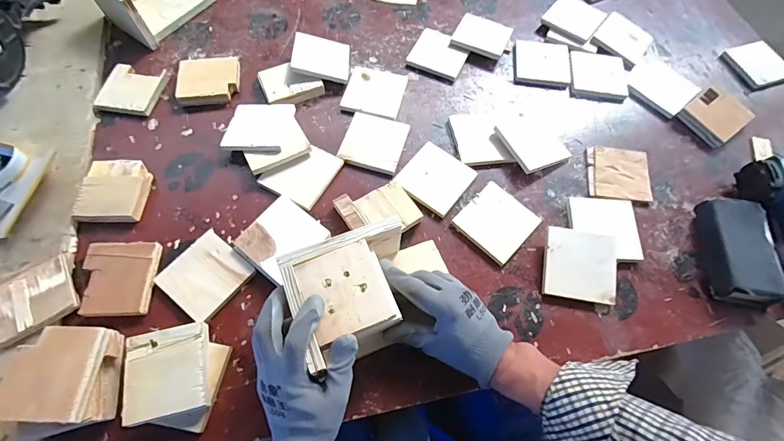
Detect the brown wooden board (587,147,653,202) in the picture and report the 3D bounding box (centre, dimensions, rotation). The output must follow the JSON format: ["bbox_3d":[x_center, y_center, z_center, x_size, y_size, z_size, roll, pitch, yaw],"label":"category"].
[{"bbox_3d":[0.343,-0.071,0.605,0.089,0.009,0.089,7,65,0],"label":"brown wooden board"}]

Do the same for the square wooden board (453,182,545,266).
[{"bbox_3d":[0.145,0.001,0.557,0.091,0.009,0.092,41,70,15],"label":"square wooden board"}]

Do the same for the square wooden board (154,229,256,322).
[{"bbox_3d":[-0.235,0.070,0.512,0.086,0.013,0.090,36,69,13],"label":"square wooden board"}]

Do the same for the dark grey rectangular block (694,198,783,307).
[{"bbox_3d":[0.468,0.043,0.542,0.082,0.041,0.138,7,65,0],"label":"dark grey rectangular block"}]

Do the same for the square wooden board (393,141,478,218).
[{"bbox_3d":[0.062,-0.062,0.583,0.091,0.009,0.093,36,69,13],"label":"square wooden board"}]

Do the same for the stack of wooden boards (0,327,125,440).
[{"bbox_3d":[-0.346,0.168,0.425,0.087,0.057,0.102,-7,66,-6],"label":"stack of wooden boards"}]

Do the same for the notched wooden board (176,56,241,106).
[{"bbox_3d":[-0.295,-0.226,0.647,0.094,0.025,0.081,-7,66,-6],"label":"notched wooden board"}]

